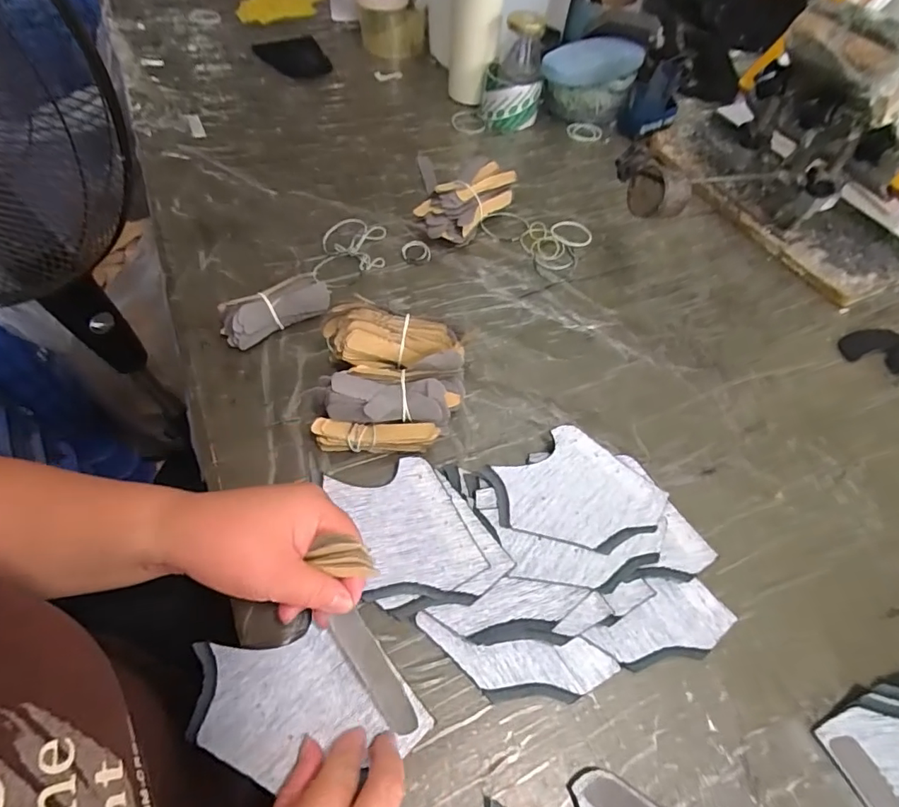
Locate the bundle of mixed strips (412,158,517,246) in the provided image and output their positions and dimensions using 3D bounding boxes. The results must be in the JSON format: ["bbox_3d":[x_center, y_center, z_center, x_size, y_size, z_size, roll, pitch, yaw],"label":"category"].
[{"bbox_3d":[0.019,-0.226,0.571,0.062,0.052,0.128,39,61,21],"label":"bundle of mixed strips"}]

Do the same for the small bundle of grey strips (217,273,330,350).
[{"bbox_3d":[-0.163,-0.088,0.469,0.099,0.037,0.033,-27,61,-21],"label":"small bundle of grey strips"}]

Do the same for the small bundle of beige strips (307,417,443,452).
[{"bbox_3d":[-0.060,0.027,0.408,0.099,0.021,0.021,1,55,-3],"label":"small bundle of beige strips"}]

